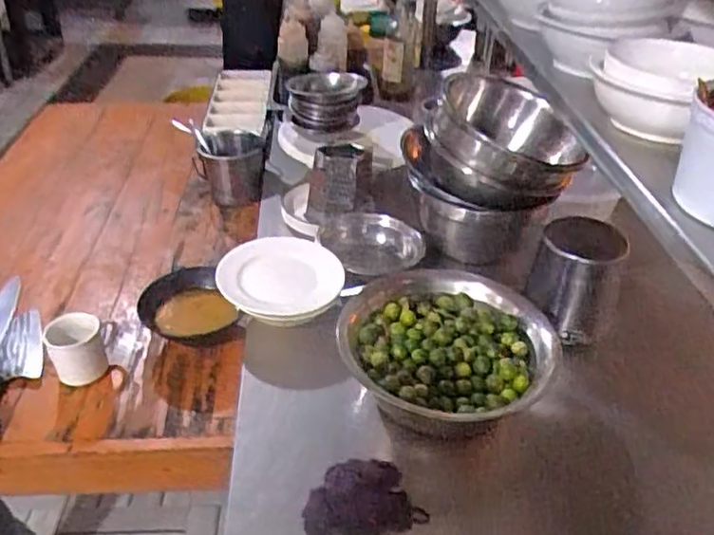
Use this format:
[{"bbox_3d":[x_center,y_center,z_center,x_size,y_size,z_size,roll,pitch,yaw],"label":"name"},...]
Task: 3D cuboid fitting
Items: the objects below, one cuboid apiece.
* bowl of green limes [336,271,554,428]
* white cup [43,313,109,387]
[{"bbox_3d":[0.116,0.114,0.875,0.274,0.103,0.265,1,35,-1],"label":"bowl of green limes"},{"bbox_3d":[-0.401,0.116,0.933,0.070,0.082,0.072,1,35,-1],"label":"white cup"}]

